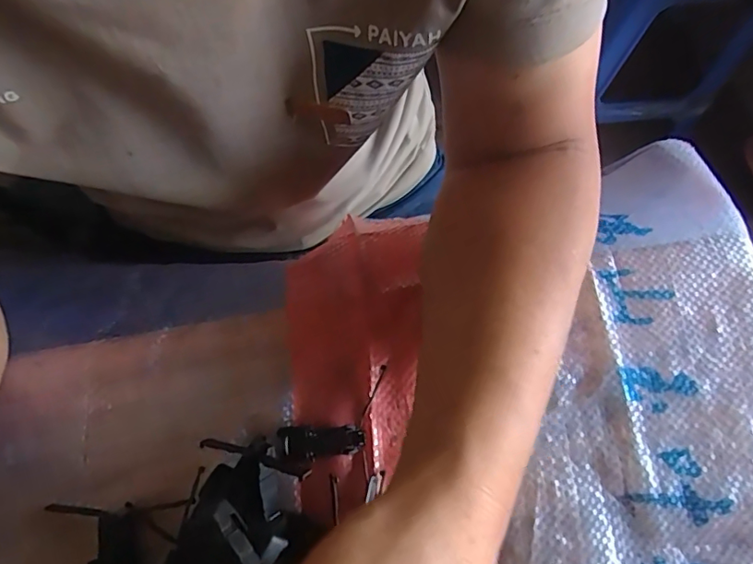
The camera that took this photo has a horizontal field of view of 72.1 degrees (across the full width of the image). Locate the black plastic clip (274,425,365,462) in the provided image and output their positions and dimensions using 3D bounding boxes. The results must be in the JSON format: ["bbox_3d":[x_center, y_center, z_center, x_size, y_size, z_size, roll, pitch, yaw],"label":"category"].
[{"bbox_3d":[-0.031,0.090,0.290,0.047,0.013,0.017,-2,74,1],"label":"black plastic clip"}]

